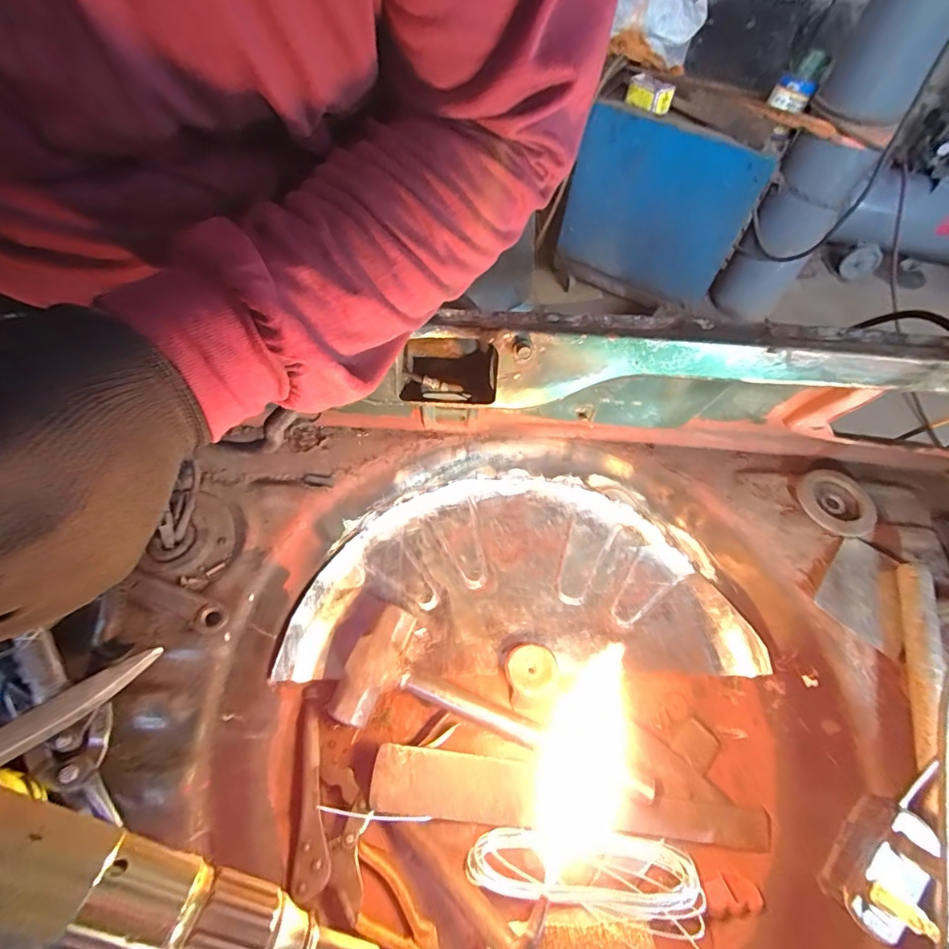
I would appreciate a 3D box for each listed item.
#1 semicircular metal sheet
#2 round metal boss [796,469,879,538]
[{"bbox_3d":[0.062,0.127,0.607,0.547,0.050,0.269,3,56,-2],"label":"semicircular metal sheet"},{"bbox_3d":[0.423,0.033,0.551,0.080,0.020,0.082,2,56,-3],"label":"round metal boss"}]

